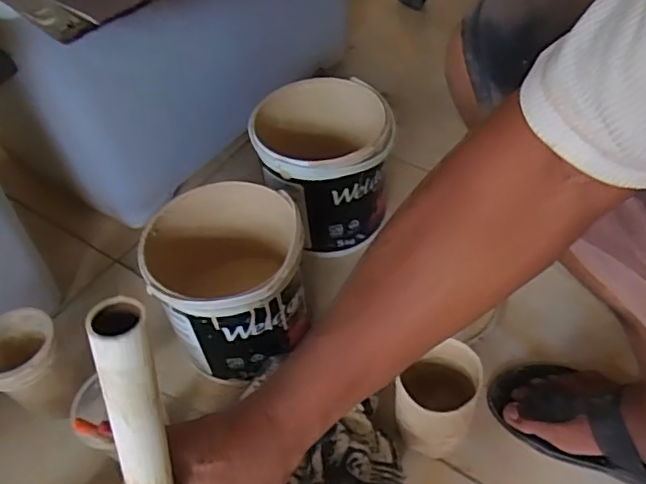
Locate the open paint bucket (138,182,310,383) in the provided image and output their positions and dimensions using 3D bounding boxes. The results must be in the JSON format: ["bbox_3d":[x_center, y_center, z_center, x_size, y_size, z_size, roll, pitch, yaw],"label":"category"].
[{"bbox_3d":[-0.110,0.051,0.718,0.165,0.182,0.176,-2,51,3],"label":"open paint bucket"}]

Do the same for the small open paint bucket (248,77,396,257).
[{"bbox_3d":[0.004,-0.108,0.837,0.175,0.164,0.163,-2,51,3],"label":"small open paint bucket"}]

